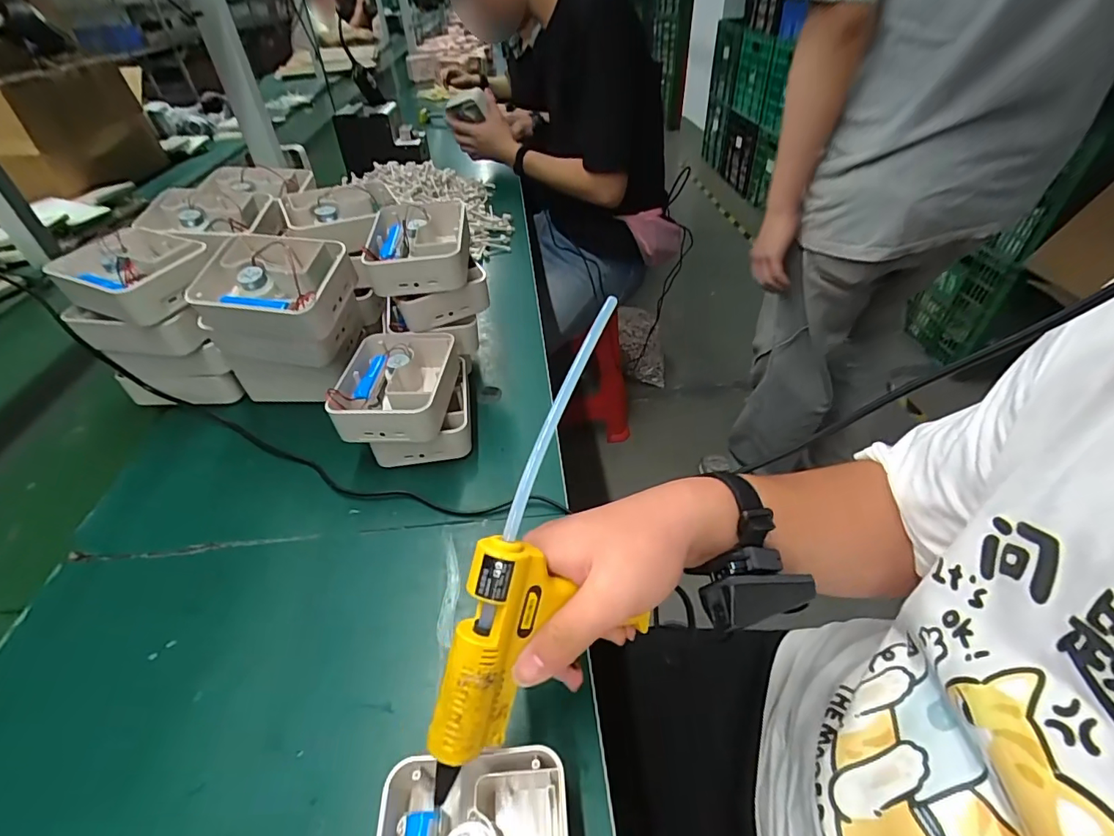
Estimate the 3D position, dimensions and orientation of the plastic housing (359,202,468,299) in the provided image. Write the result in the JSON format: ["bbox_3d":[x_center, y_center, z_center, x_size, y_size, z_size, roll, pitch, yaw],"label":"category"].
[{"bbox_3d":[-0.152,-0.187,0.537,0.111,0.044,0.131,-7,42,-4],"label":"plastic housing"}]

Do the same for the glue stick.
[{"bbox_3d":[0.005,-0.009,0.300,0.008,0.014,0.171,18,65,16],"label":"glue stick"}]

